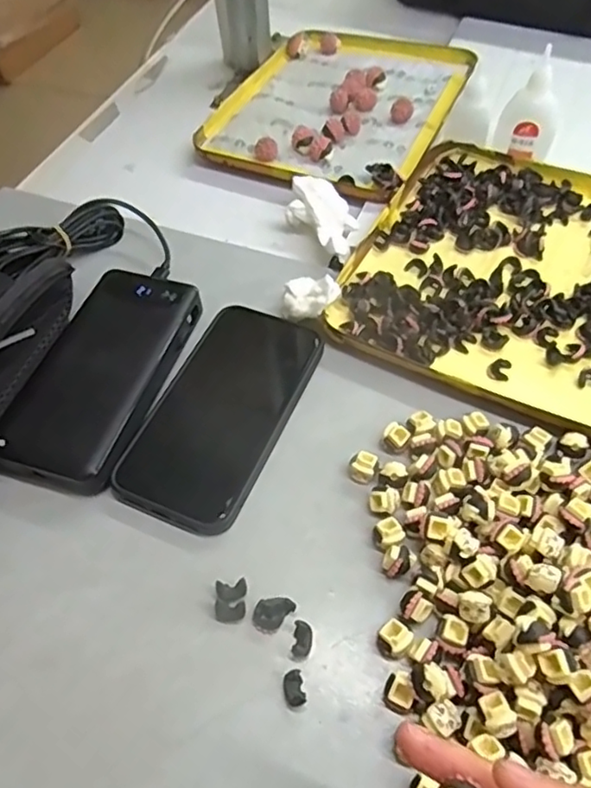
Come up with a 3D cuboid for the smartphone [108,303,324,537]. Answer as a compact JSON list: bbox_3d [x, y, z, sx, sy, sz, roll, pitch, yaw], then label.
[{"bbox_3d":[-0.044,0.008,0.379,0.078,0.012,0.155,18,57,16],"label":"smartphone"}]

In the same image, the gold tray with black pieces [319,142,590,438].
[{"bbox_3d":[0.174,-0.087,0.436,0.240,0.026,0.245,22,58,18],"label":"gold tray with black pieces"}]

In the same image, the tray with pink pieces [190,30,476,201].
[{"bbox_3d":[0.046,-0.279,0.584,0.203,0.028,0.262,19,57,16],"label":"tray with pink pieces"}]

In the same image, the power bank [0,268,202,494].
[{"bbox_3d":[-0.122,-0.015,0.387,0.073,0.022,0.161,12,56,12],"label":"power bank"}]

